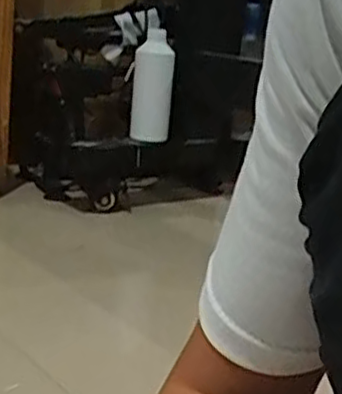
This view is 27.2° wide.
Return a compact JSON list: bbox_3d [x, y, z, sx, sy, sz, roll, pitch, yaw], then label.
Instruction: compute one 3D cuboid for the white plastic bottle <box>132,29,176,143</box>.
[{"bbox_3d":[-0.041,-0.246,1.560,0.084,0.229,0.094,4,14,-7],"label":"white plastic bottle"}]

